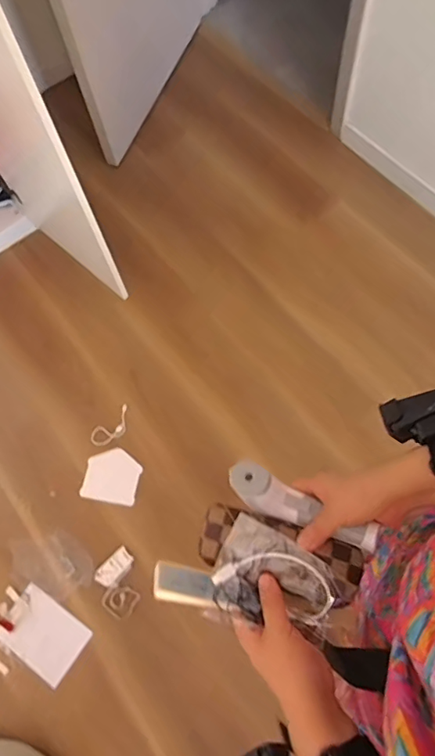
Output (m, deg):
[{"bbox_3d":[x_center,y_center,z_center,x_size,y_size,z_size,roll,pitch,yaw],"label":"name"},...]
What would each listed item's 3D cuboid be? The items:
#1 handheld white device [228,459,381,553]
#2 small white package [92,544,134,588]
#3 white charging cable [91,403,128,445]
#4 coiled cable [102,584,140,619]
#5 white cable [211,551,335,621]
[{"bbox_3d":[0.078,0.123,0.474,0.150,0.041,0.033,27,69,-4],"label":"handheld white device"},{"bbox_3d":[-0.269,0.493,1.302,0.055,0.008,0.103,39,76,17],"label":"small white package"},{"bbox_3d":[-0.307,0.146,1.474,0.141,0.006,0.070,-41,71,-12],"label":"white charging cable"},{"bbox_3d":[-0.248,0.565,1.273,0.082,0.012,0.075,31,72,16],"label":"coiled cable"},{"bbox_3d":[0.054,0.184,0.457,0.106,0.030,0.047,22,69,3],"label":"white cable"}]

